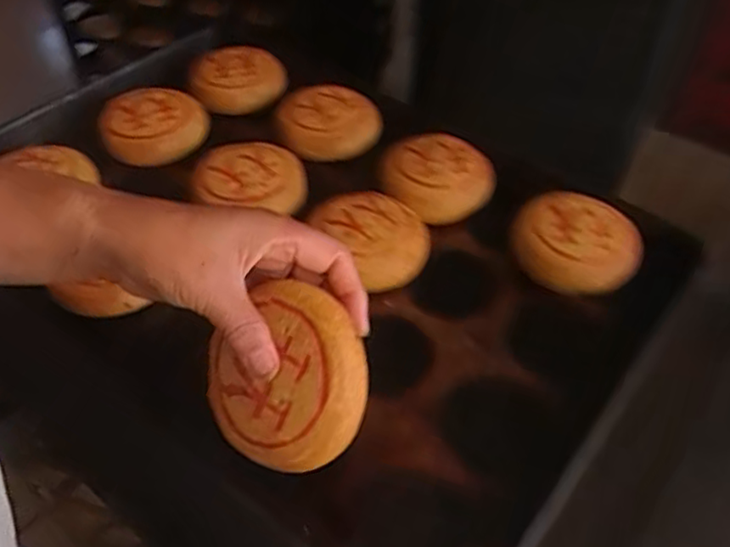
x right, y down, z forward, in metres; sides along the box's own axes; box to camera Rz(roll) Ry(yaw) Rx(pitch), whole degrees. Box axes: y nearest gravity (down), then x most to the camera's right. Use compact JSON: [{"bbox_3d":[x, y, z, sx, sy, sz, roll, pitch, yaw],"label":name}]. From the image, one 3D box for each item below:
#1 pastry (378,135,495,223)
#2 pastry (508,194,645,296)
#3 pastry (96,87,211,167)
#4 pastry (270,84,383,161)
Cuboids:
[{"bbox_3d":[0.069,-0.089,0.620,0.097,0.035,0.097,-14,47,-13],"label":"pastry"},{"bbox_3d":[0.176,-0.028,0.554,0.101,0.035,0.092,0,45,0],"label":"pastry"},{"bbox_3d":[-0.213,-0.146,0.668,0.105,0.035,0.105,-9,46,-9],"label":"pastry"},{"bbox_3d":[-0.038,-0.158,0.681,0.105,0.037,0.105,0,45,0],"label":"pastry"}]

